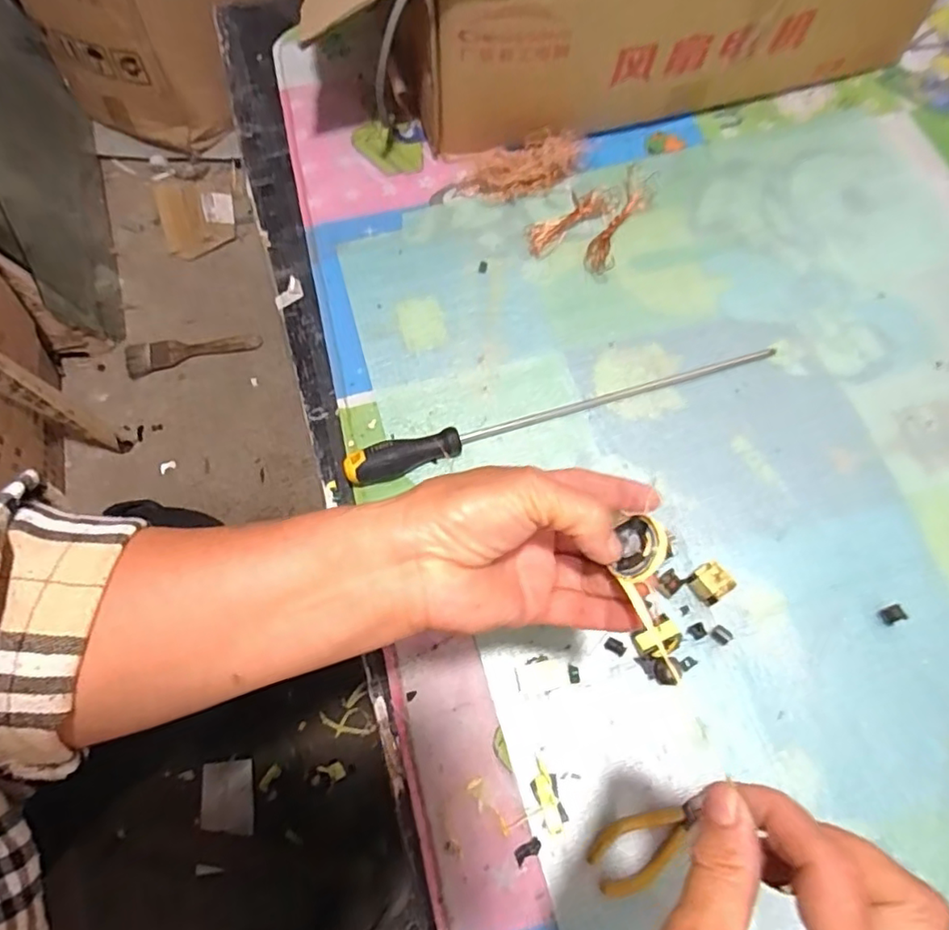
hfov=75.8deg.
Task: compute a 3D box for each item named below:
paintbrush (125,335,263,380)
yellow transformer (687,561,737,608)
[{"bbox_3d":[-0.416,-0.171,0.905,0.192,0.016,0.047,-14,68,-5],"label":"paintbrush"},{"bbox_3d":[0.178,0.090,0.463,0.021,0.026,0.026,-37,71,-14],"label":"yellow transformer"}]

